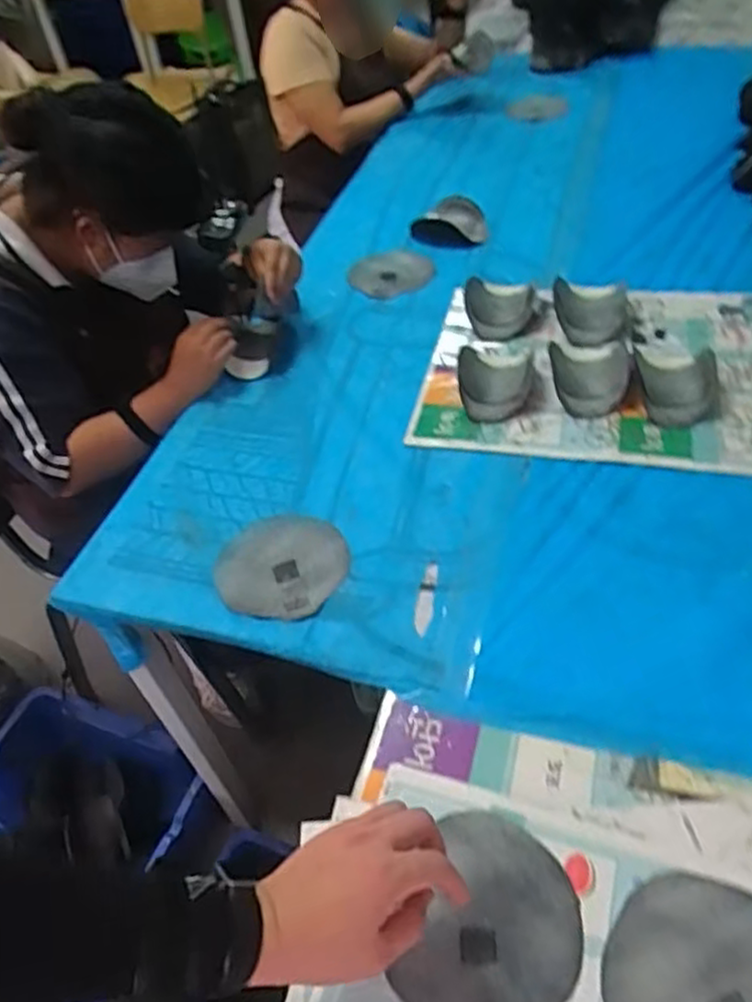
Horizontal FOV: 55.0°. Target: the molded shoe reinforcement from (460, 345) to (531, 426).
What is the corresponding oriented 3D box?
[{"bbox_3d":[0.162,-0.156,0.983,0.098,0.031,0.132,0,45,7],"label":"molded shoe reinforcement"}]

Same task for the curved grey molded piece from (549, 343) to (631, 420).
[{"bbox_3d":[0.290,-0.166,0.971,0.097,0.025,0.128,-1,45,6],"label":"curved grey molded piece"}]

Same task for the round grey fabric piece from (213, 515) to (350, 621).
[{"bbox_3d":[-0.105,0.072,0.819,0.143,0.014,0.141,-3,45,3],"label":"round grey fabric piece"}]

